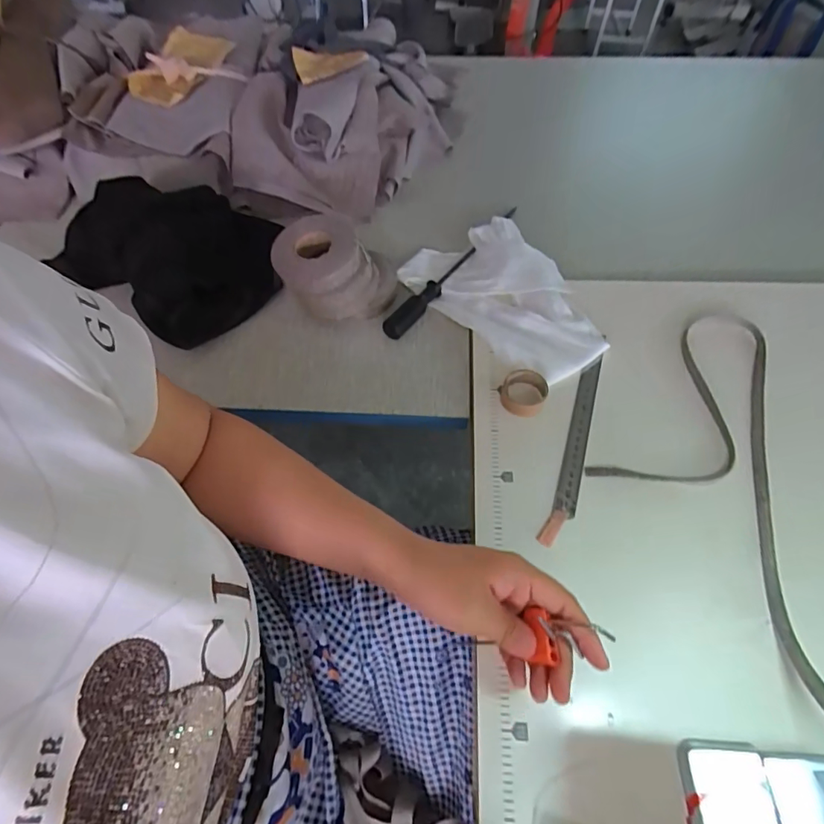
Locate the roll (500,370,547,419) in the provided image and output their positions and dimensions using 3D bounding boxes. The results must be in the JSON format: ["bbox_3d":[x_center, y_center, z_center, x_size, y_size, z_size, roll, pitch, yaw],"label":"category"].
[{"bbox_3d":[0.114,-0.019,0.479,0.045,0.018,0.045,0,58,1],"label":"roll"}]

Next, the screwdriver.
[{"bbox_3d":[0.062,-0.197,0.596,0.024,0.023,0.308,30,64,18],"label":"screwdriver"}]

